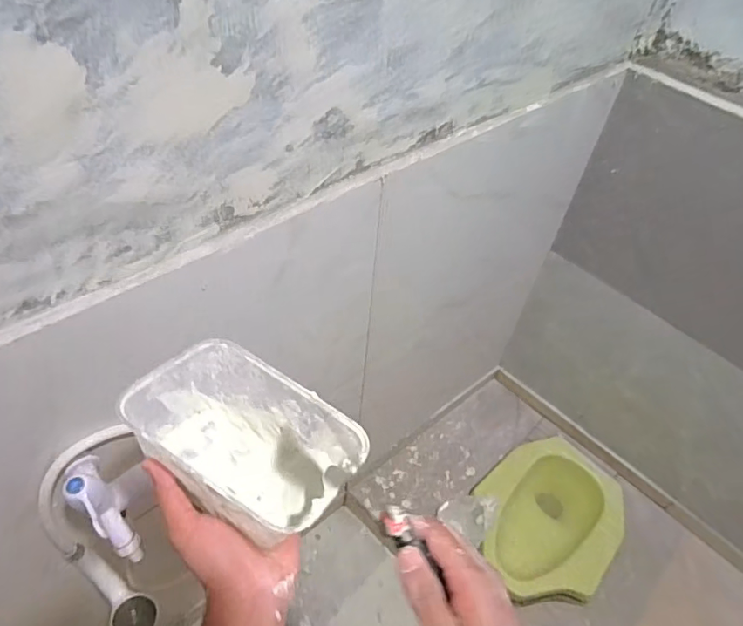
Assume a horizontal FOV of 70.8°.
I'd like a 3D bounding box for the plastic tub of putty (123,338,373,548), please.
[{"bbox_3d":[-0.101,0.106,0.432,0.180,0.082,0.113,28,42,14],"label":"plastic tub of putty"}]

